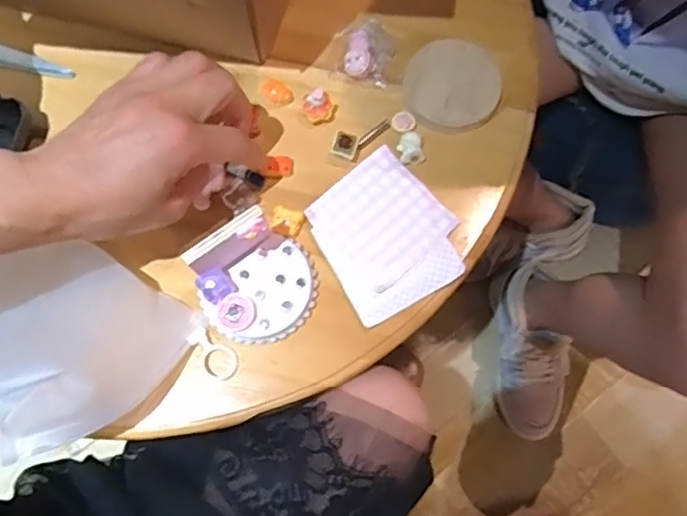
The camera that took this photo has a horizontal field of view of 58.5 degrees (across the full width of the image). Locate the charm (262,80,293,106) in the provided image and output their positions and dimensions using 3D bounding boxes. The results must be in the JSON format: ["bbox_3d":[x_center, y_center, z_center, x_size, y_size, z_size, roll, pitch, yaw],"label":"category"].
[{"bbox_3d":[-0.050,-0.124,0.458,0.024,0.006,0.016,41,78,9],"label":"charm"}]

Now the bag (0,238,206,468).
[{"bbox_3d":[-0.181,0.051,0.375,0.131,0.060,0.122,30,77,7],"label":"bag"}]

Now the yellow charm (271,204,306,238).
[{"bbox_3d":[-0.039,-0.025,0.428,0.022,0.007,0.021,0,75,-1],"label":"yellow charm"}]

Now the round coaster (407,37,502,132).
[{"bbox_3d":[0.081,-0.129,0.454,0.064,0.015,0.070,0,75,-1],"label":"round coaster"}]

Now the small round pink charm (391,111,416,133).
[{"bbox_3d":[0.044,-0.100,0.449,0.017,0.005,0.017,0,75,-1],"label":"small round pink charm"}]

